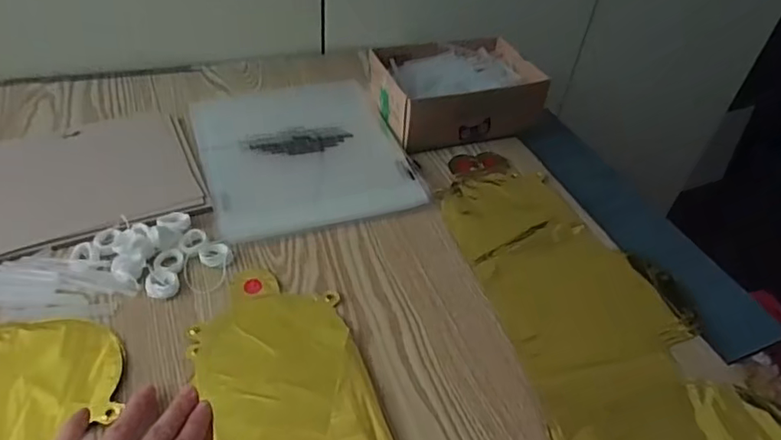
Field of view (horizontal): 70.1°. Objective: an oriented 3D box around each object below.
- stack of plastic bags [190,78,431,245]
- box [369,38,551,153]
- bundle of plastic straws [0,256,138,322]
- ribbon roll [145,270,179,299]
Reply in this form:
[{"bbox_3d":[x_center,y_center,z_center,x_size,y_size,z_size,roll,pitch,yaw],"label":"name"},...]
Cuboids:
[{"bbox_3d":[-0.097,-0.080,0.611,0.208,0.017,0.230,-11,46,-18],"label":"stack of plastic bags"},{"bbox_3d":[0.075,-0.163,0.677,0.188,0.060,0.151,-12,46,-18],"label":"box"},{"bbox_3d":[-0.283,0.055,0.454,0.138,0.007,0.059,4,44,-3],"label":"bundle of plastic straws"},{"bbox_3d":[-0.190,0.053,0.464,0.025,0.011,0.023,3,44,-3],"label":"ribbon roll"}]

